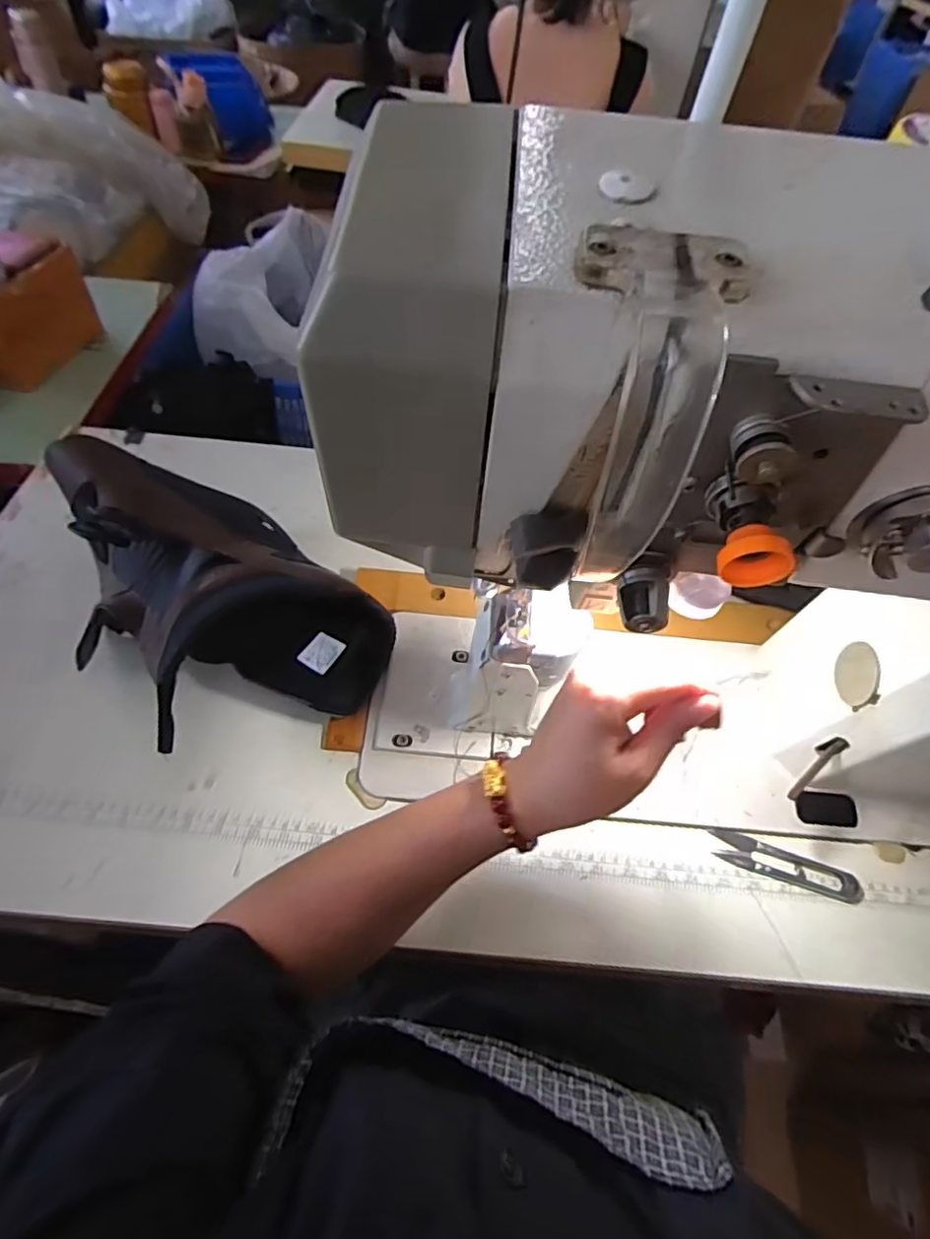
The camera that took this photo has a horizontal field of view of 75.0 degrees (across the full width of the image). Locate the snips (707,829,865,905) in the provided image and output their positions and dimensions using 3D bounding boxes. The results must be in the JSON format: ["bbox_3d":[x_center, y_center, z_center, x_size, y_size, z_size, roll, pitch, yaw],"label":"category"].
[{"bbox_3d":[0.265,0.204,0.500,0.118,0.004,0.028,17,54,9],"label":"snips"}]

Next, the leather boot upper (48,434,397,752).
[{"bbox_3d":[-0.231,-0.034,0.527,0.311,0.181,0.208,39,60,22],"label":"leather boot upper"}]

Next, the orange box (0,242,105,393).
[{"bbox_3d":[-0.719,-0.459,0.889,0.252,0.123,0.212,13,54,5],"label":"orange box"}]

